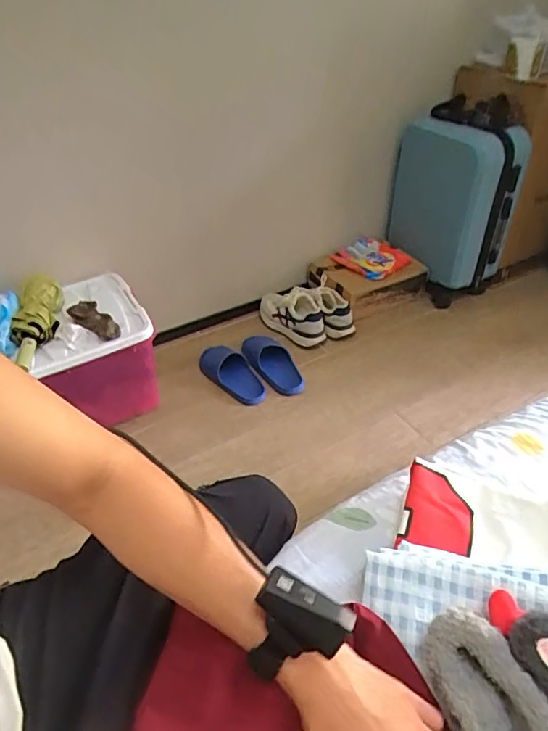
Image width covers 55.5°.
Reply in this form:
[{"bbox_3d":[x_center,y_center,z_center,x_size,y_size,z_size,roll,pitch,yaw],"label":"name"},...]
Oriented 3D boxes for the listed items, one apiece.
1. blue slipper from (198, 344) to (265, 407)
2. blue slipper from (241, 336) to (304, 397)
[{"bbox_3d":[-0.106,0.028,1.509,0.225,0.083,0.105,31,50,34],"label":"blue slipper"},{"bbox_3d":[-0.010,-0.007,1.549,0.105,0.066,0.256,-25,45,-25],"label":"blue slipper"}]

